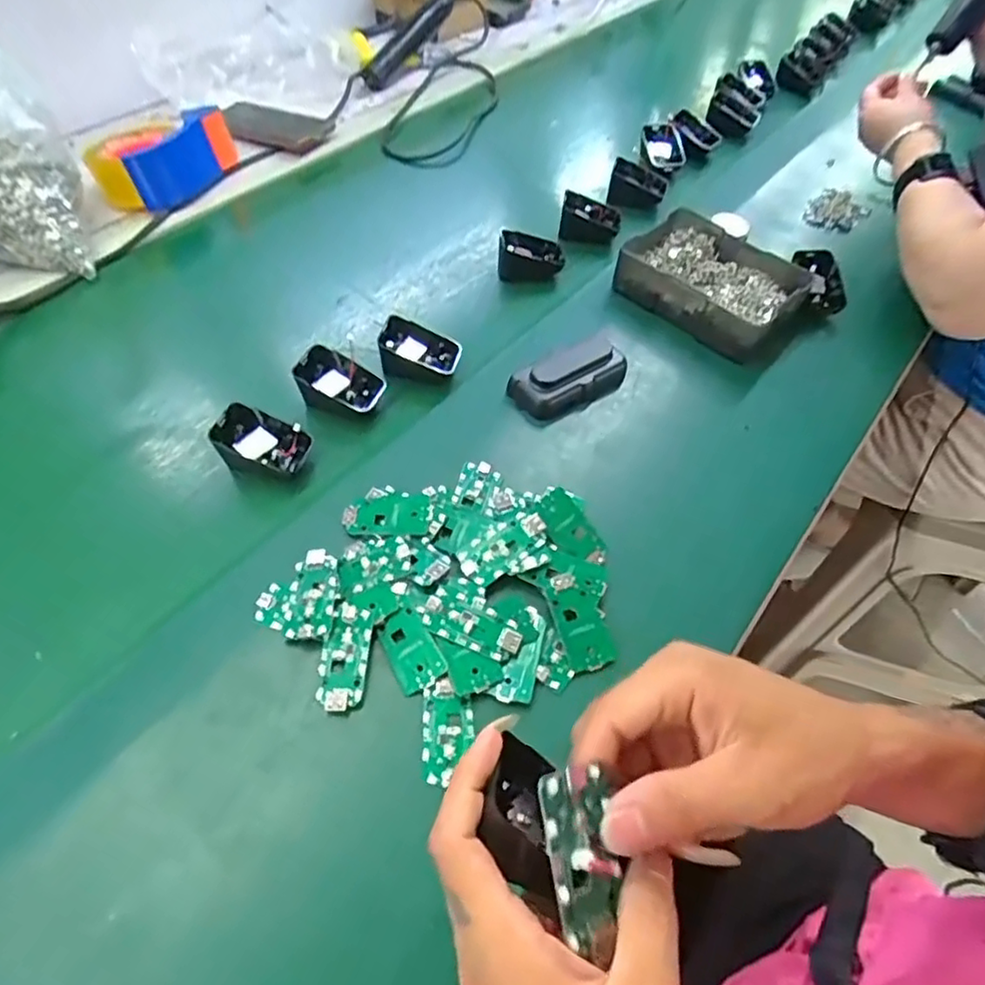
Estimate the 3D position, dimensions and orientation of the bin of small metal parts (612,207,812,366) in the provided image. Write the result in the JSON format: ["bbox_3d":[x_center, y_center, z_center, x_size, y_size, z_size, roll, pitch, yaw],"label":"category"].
[{"bbox_3d":[0.219,-0.206,0.640,0.133,0.048,0.172,-37,62,-26],"label":"bin of small metal parts"}]

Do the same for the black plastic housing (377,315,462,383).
[{"bbox_3d":[-0.063,-0.124,0.569,0.065,0.050,0.048,2,53,0],"label":"black plastic housing"}]

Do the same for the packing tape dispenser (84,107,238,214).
[{"bbox_3d":[-0.376,-0.380,0.722,0.097,0.059,0.148,29,57,19],"label":"packing tape dispenser"}]

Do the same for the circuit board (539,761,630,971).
[{"bbox_3d":[0.035,0.132,0.234,0.032,0.008,0.058,0,77,-35],"label":"circuit board"}]

